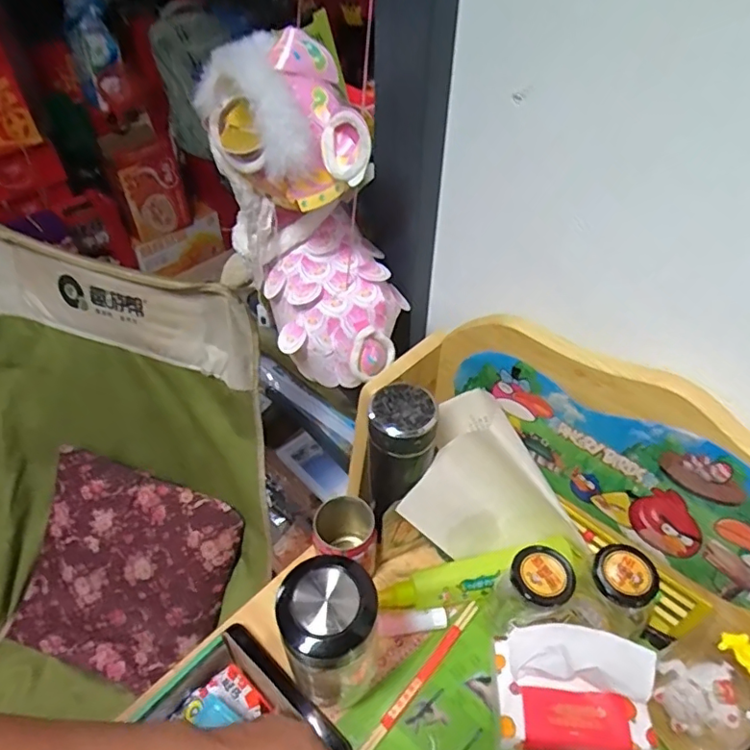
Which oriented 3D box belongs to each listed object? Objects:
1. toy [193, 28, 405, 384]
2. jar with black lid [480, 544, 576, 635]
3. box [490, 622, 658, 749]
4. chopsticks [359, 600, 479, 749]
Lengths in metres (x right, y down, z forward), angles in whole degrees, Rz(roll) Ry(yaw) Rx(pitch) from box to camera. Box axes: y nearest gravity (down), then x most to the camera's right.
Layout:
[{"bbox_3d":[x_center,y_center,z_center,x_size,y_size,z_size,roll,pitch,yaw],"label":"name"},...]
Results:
[{"bbox_3d":[-0.059,-0.142,0.519,0.129,0.301,0.172,-29,29,-24],"label":"toy"},{"bbox_3d":[0.141,0.211,0.529,0.060,0.120,0.051,-5,47,-5],"label":"jar with black lid"},{"bbox_3d":[0.167,0.276,0.485,0.124,0.081,0.088,3,46,3],"label":"box"},{"bbox_3d":[0.042,0.289,0.533,0.010,0.004,0.187,32,54,27],"label":"chopsticks"}]

